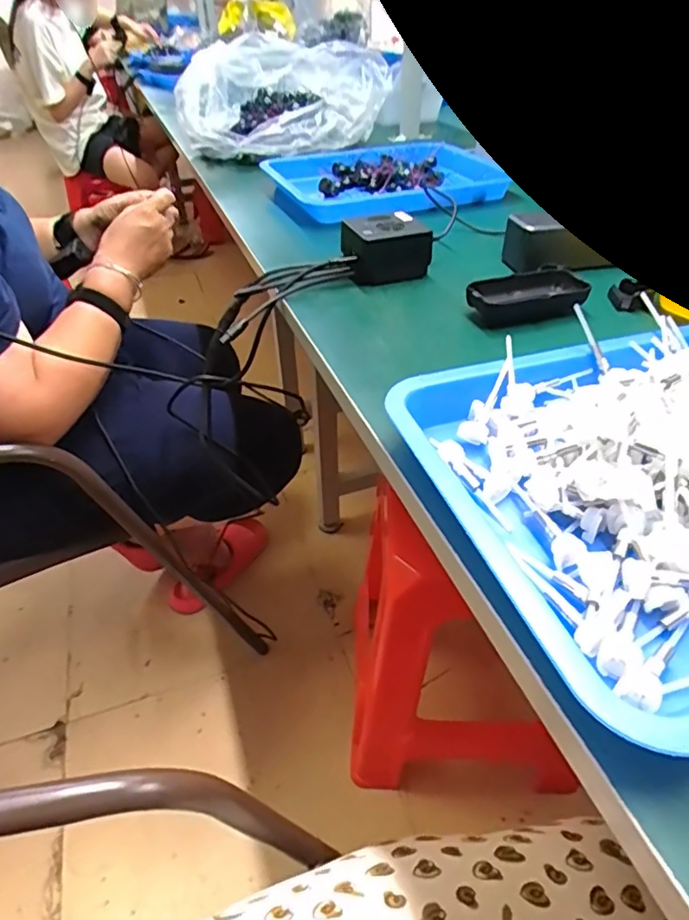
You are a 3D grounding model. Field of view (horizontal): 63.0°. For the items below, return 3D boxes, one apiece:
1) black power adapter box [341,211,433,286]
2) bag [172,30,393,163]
[{"bbox_3d":[0.043,-0.227,0.601,0.087,0.051,0.062,-12,42,-12],"label":"black power adapter box"},{"bbox_3d":[-0.114,-0.665,1.031,0.369,0.156,0.226,-8,41,-8],"label":"bag"}]

